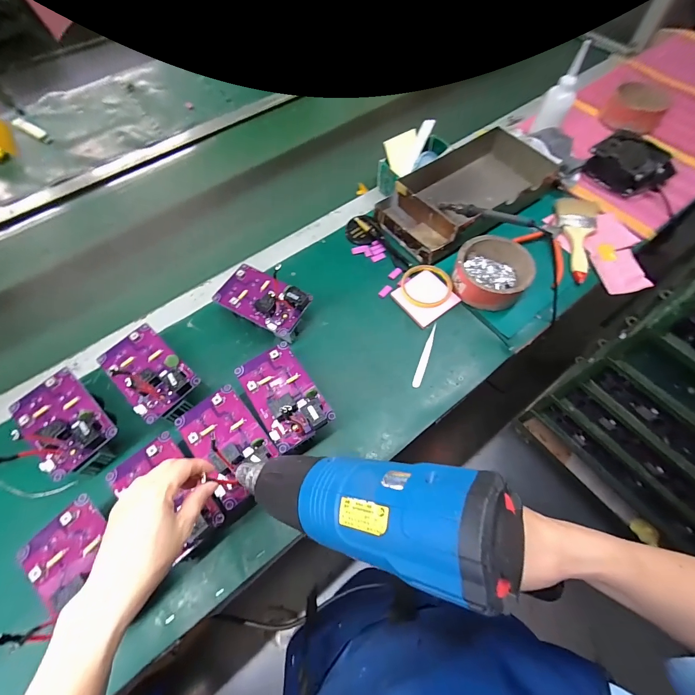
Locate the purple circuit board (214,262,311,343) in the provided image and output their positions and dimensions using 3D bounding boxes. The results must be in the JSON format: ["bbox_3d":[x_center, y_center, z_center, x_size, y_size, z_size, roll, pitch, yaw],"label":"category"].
[{"bbox_3d":[-0.134,-0.072,0.552,0.141,0.067,0.089,29,66,16],"label":"purple circuit board"}]

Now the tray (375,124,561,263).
[{"bbox_3d":[0.236,-0.302,0.669,0.347,0.067,0.175,-33,66,-15],"label":"tray"}]

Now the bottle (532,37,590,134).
[{"bbox_3d":[0.435,-0.513,0.707,0.055,0.160,0.051,4,62,4],"label":"bottle"}]

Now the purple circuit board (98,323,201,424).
[{"bbox_3d":[-0.284,0.041,0.498,0.142,0.069,0.087,39,70,20],"label":"purple circuit board"}]

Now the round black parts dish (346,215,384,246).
[{"bbox_3d":[0.030,-0.228,0.659,0.063,0.016,0.066,-1,62,1],"label":"round black parts dish"}]

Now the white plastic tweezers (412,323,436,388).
[{"bbox_3d":[0.125,0.011,0.542,0.012,0.010,0.112,19,64,11],"label":"white plastic tweezers"}]

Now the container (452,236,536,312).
[{"bbox_3d":[0.247,-0.131,0.582,0.120,0.049,0.135,33,68,17],"label":"container"}]

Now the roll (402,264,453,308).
[{"bbox_3d":[0.138,-0.107,0.587,0.086,0.007,0.087,-1,62,1],"label":"roll"}]

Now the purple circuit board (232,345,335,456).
[{"bbox_3d":[-0.088,0.061,0.461,0.082,0.034,0.138,-32,66,-15],"label":"purple circuit board"}]

